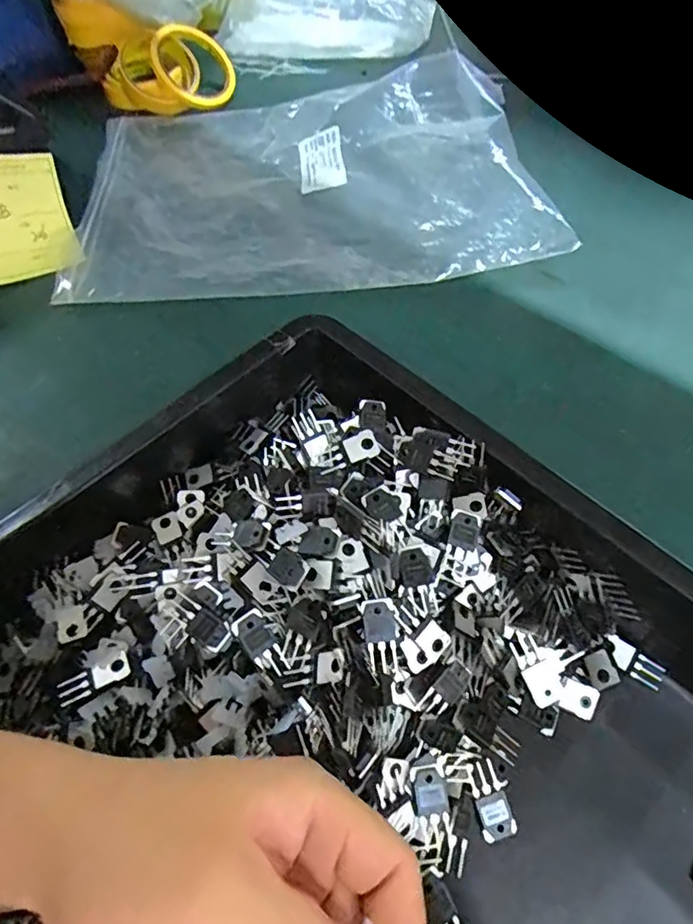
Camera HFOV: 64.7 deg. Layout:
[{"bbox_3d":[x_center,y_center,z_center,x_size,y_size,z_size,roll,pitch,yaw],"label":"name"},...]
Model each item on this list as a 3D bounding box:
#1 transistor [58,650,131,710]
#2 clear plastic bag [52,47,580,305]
[{"bbox_3d":[-0.128,0.110,0.277,0.034,0.005,0.013,-26,61,-14],"label":"transistor"},{"bbox_3d":[-0.041,-0.293,0.526,0.425,0.056,0.336,-3,58,-1],"label":"clear plastic bag"}]

